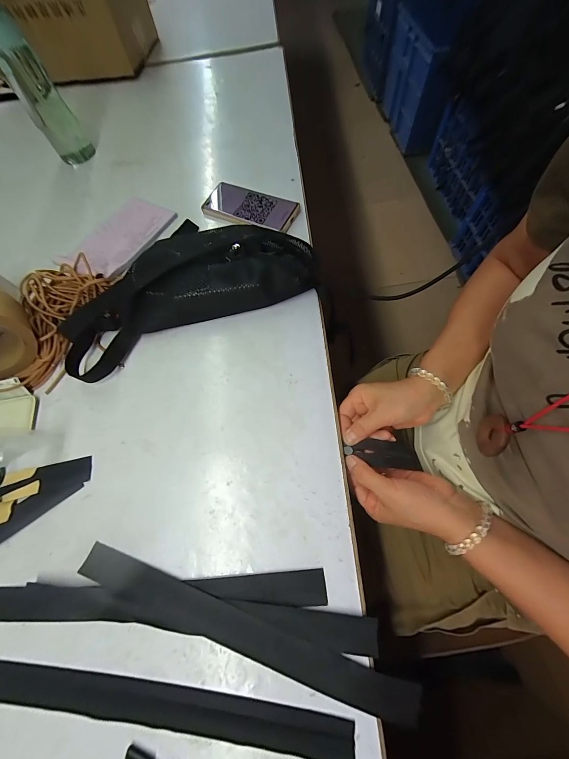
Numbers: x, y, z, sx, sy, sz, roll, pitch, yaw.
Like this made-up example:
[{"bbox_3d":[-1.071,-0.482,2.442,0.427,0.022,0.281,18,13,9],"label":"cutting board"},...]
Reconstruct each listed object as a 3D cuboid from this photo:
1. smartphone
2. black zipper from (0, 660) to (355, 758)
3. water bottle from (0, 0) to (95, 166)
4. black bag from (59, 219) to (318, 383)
[{"bbox_3d":[-0.063,-0.305,0.492,0.171,0.015,0.074,23,71,12],"label":"smartphone"},{"bbox_3d":[-0.118,0.300,0.256,0.351,0.004,0.033,3,67,6],"label":"black zipper"},{"bbox_3d":[-0.449,-0.519,0.517,0.071,0.226,0.058,-32,70,-10],"label":"water bottle"},{"bbox_3d":[-0.142,-0.146,0.397,0.368,0.074,0.162,-24,69,-6],"label":"black bag"}]

